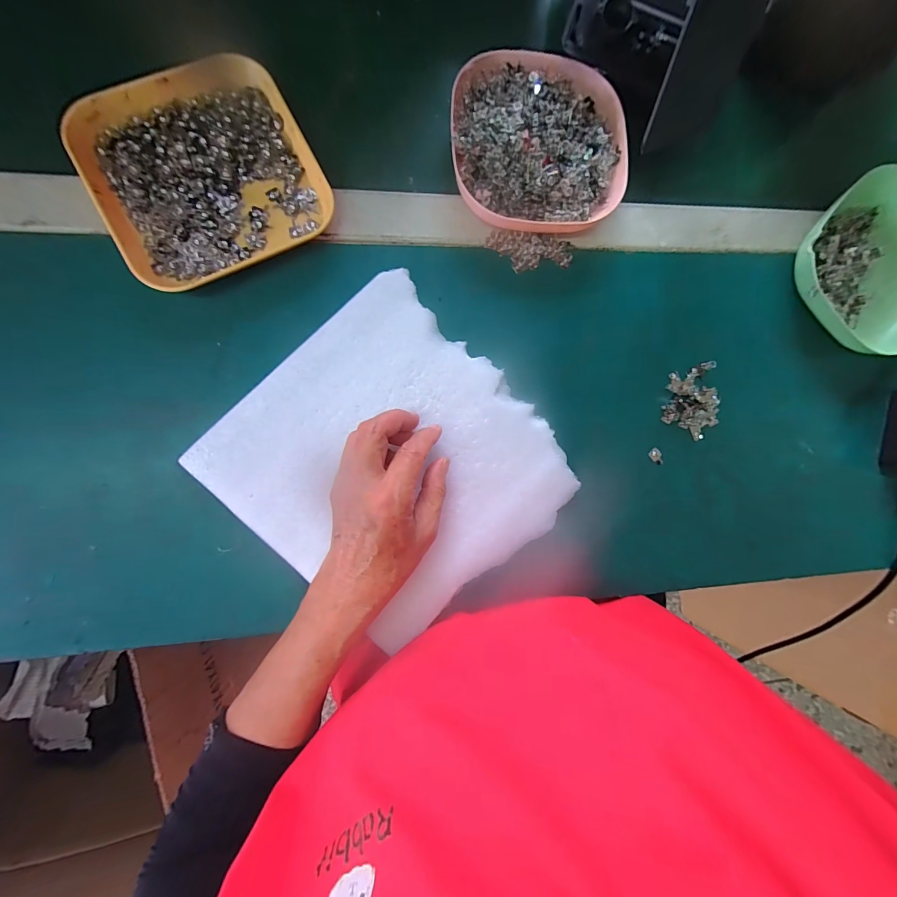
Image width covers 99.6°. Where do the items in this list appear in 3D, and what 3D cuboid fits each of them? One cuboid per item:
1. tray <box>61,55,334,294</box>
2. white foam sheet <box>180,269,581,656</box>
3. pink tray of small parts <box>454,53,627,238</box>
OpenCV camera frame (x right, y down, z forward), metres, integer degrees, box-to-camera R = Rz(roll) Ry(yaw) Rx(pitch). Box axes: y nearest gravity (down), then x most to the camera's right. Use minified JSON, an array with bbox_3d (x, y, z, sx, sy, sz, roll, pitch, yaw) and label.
[{"bbox_3d":[-0.172,-0.197,0.268,0.141,0.021,0.142,-28,96,-5],"label":"tray"},{"bbox_3d":[-0.038,0.016,0.295,0.212,0.009,0.227,-45,97,-3],"label":"white foam sheet"},{"bbox_3d":[0.070,-0.237,0.295,0.133,0.027,0.125,-2,94,-7],"label":"pink tray of small parts"}]

